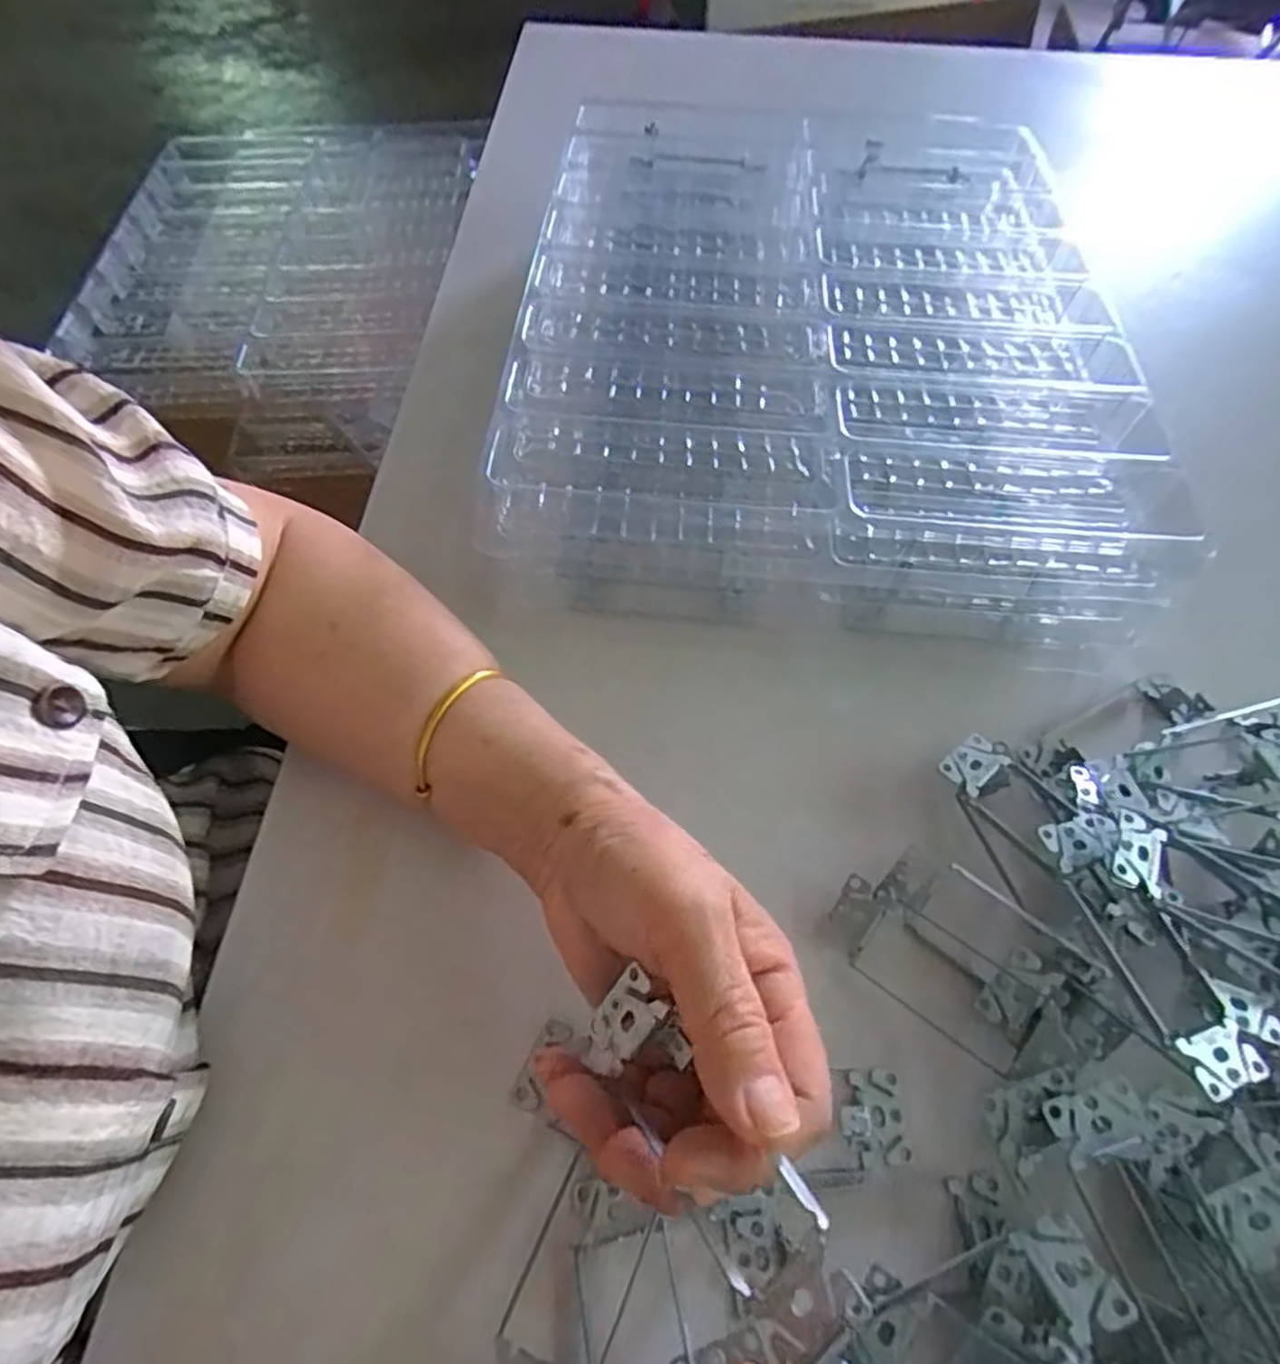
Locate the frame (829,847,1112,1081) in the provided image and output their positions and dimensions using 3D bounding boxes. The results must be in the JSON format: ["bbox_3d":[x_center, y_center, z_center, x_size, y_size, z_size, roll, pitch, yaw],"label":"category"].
[{"bbox_3d":[0.131,0.113,0.304,0.094,0.019,0.061,35,66,20],"label":"frame"}]

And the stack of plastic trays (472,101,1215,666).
[{"bbox_3d":[0.111,-0.218,0.466,0.343,0.084,0.411,4,59,3],"label":"stack of plastic trays"}]

